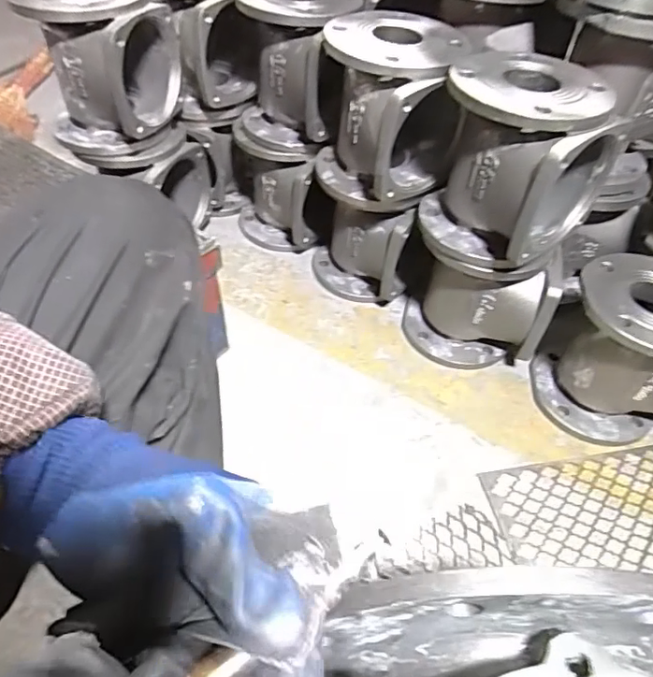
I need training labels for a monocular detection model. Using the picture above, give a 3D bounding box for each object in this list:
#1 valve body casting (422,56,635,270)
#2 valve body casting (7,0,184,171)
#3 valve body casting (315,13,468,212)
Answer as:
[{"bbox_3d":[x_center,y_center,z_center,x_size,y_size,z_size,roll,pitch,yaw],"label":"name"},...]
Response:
[{"bbox_3d":[0.222,-0.204,0.646,0.190,0.202,0.152,33,53,23],"label":"valve body casting"},{"bbox_3d":[-0.321,-0.386,0.772,0.181,0.213,0.167,5,47,0],"label":"valve body casting"},{"bbox_3d":[0.080,-0.291,0.713,0.183,0.200,0.185,9,48,4],"label":"valve body casting"}]

